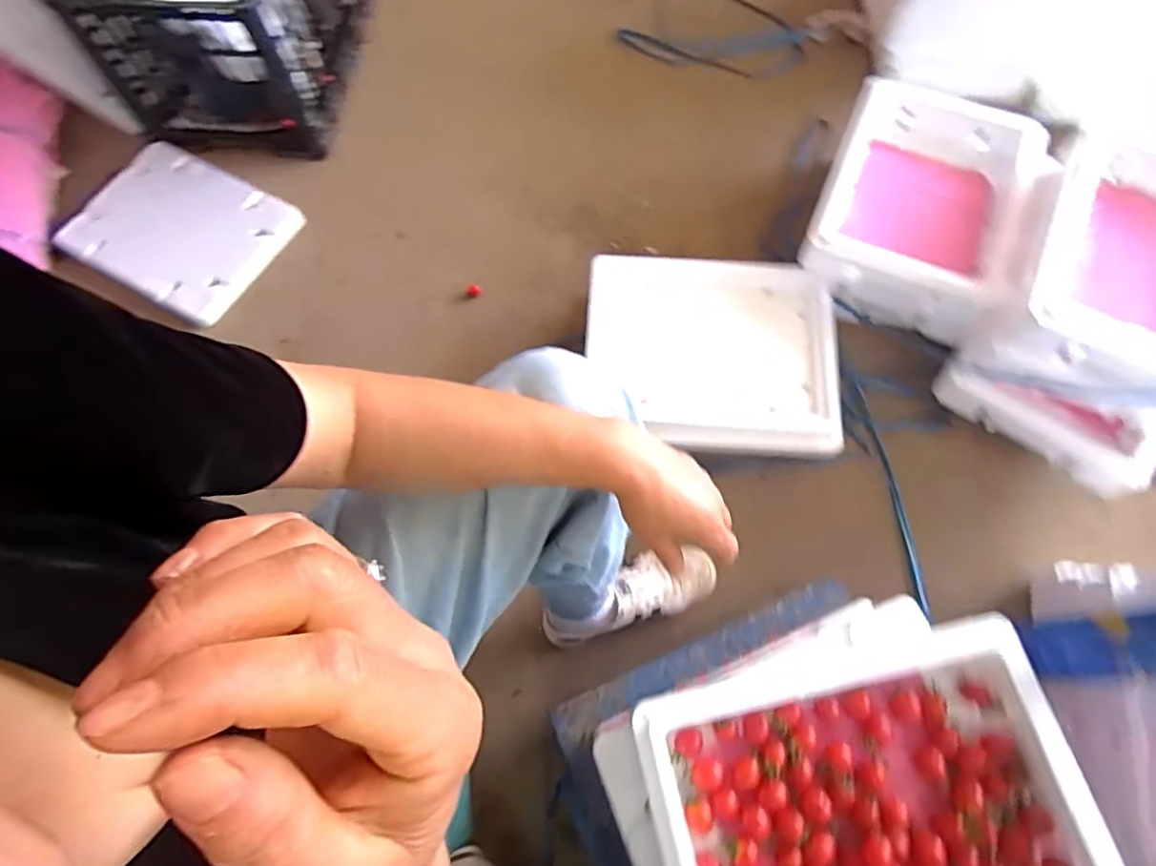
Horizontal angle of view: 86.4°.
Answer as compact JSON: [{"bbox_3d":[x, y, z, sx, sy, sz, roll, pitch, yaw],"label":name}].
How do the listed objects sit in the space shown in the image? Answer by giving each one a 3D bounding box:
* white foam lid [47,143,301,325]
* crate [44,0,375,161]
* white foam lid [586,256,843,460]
[{"bbox_3d":[-0.724,-0.371,1.123,0.366,0.036,0.264,28,72,12],"label":"white foam lid"},{"bbox_3d":[-0.623,-0.811,1.148,0.344,0.293,0.487,5,69,4],"label":"crate"},{"bbox_3d":[0.192,-0.121,0.903,0.348,0.046,0.296,3,69,3],"label":"white foam lid"}]

